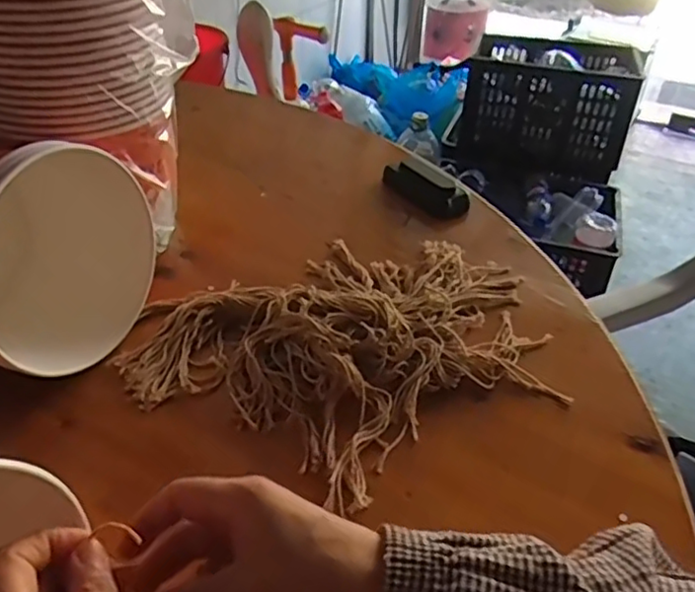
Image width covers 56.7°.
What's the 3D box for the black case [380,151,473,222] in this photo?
[{"bbox_3d":[0.088,-0.126,0.723,0.041,0.032,0.111,-23,45,-28],"label":"black case"}]

